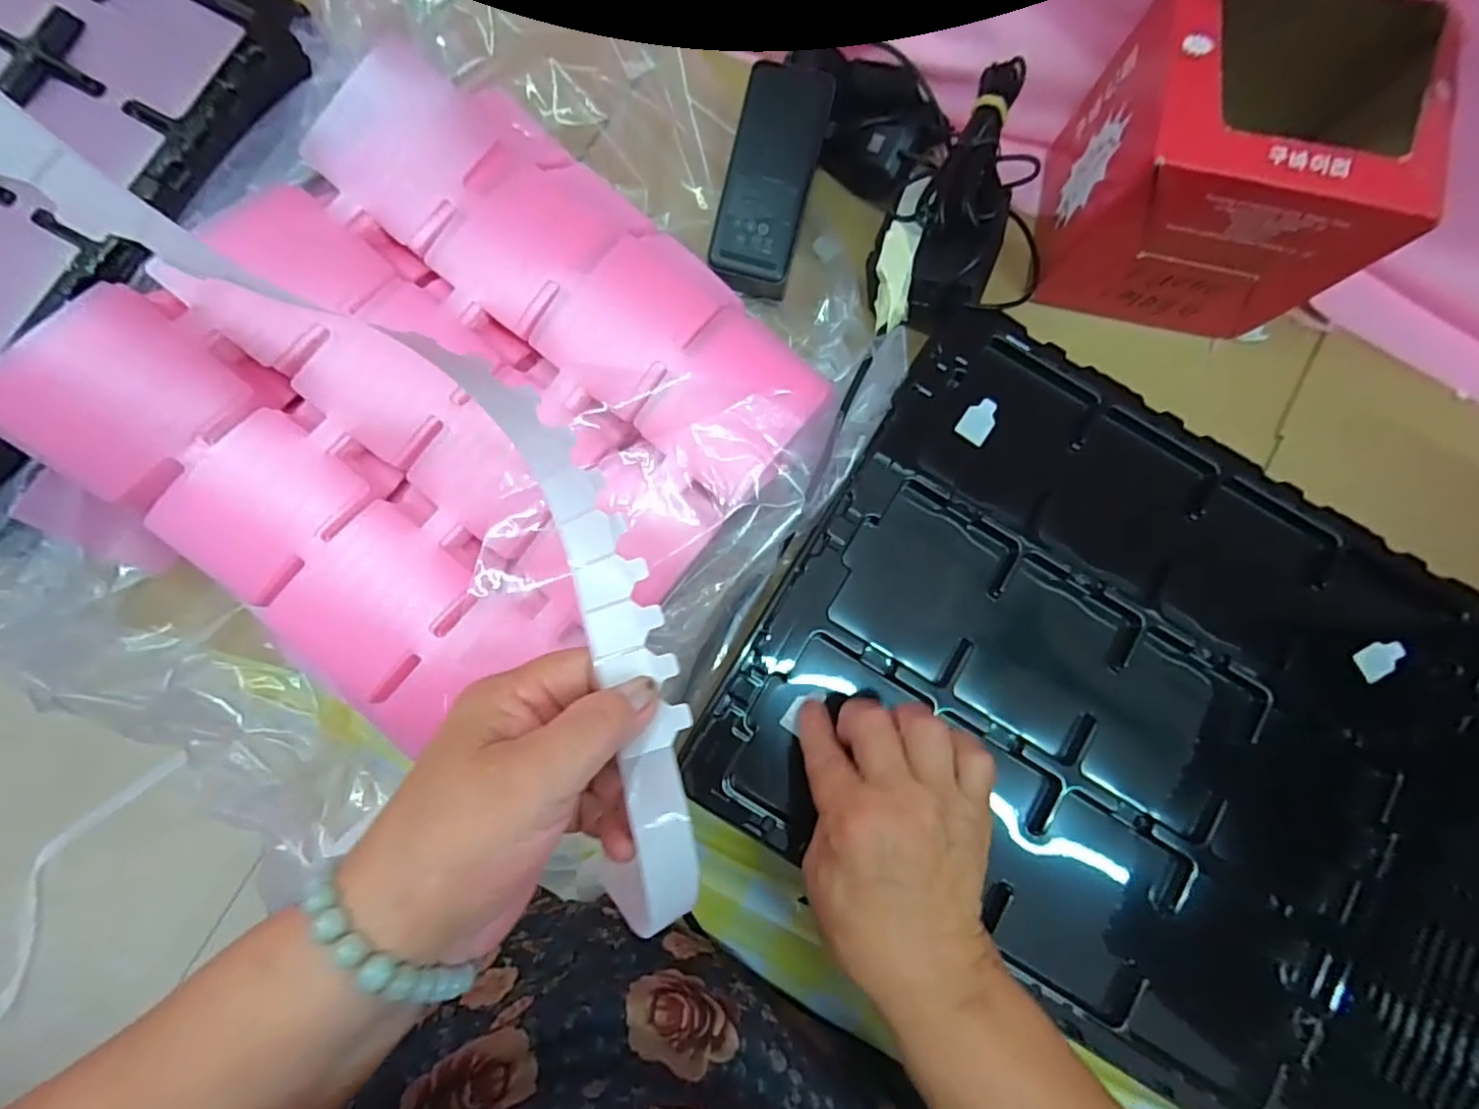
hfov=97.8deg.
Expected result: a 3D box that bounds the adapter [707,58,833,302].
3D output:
[{"bbox_3d":[0.019,-0.239,0.416,0.053,0.032,0.128,13,102,-2],"label":"adapter"}]

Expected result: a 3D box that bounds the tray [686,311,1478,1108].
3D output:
[{"bbox_3d":[0.204,0.079,0.381,0.364,0.050,0.326,31,82,1],"label":"tray"}]

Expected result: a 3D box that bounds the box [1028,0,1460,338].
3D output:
[{"bbox_3d":[0.290,-0.230,0.397,0.152,0.143,0.114,13,81,0],"label":"box"}]

